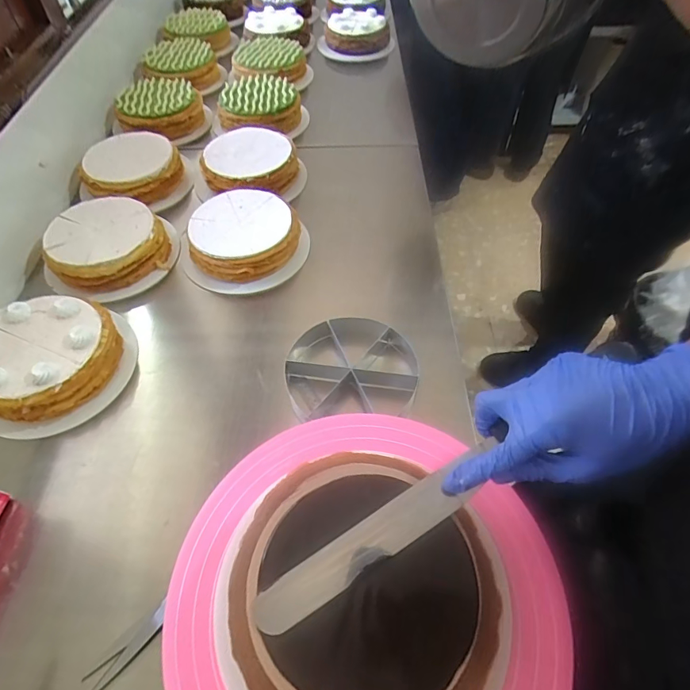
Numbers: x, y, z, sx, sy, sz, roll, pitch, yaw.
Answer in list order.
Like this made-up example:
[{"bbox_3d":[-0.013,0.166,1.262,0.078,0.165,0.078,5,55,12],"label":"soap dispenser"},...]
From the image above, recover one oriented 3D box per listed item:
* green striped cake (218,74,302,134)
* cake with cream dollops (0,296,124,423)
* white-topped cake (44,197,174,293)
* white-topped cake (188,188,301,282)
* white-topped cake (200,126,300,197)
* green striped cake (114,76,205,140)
[{"bbox_3d":[-0.190,-0.513,0.963,0.155,0.077,0.167,0,53,-1],"label":"green striped cake"},{"bbox_3d":[-0.392,0.017,0.589,0.170,0.064,0.171,3,53,2],"label":"cake with cream dollops"},{"bbox_3d":[-0.380,-0.164,0.722,0.181,0.061,0.171,-17,55,-13],"label":"white-topped cake"},{"bbox_3d":[-0.160,-0.178,0.725,0.178,0.067,0.166,-10,54,-8],"label":"white-topped cake"},{"bbox_3d":[-0.179,-0.346,0.839,0.173,0.059,0.144,-2,53,-2],"label":"white-topped cake"},{"bbox_3d":[-0.396,-0.510,0.957,0.172,0.057,0.194,-14,54,-11],"label":"green striped cake"}]

